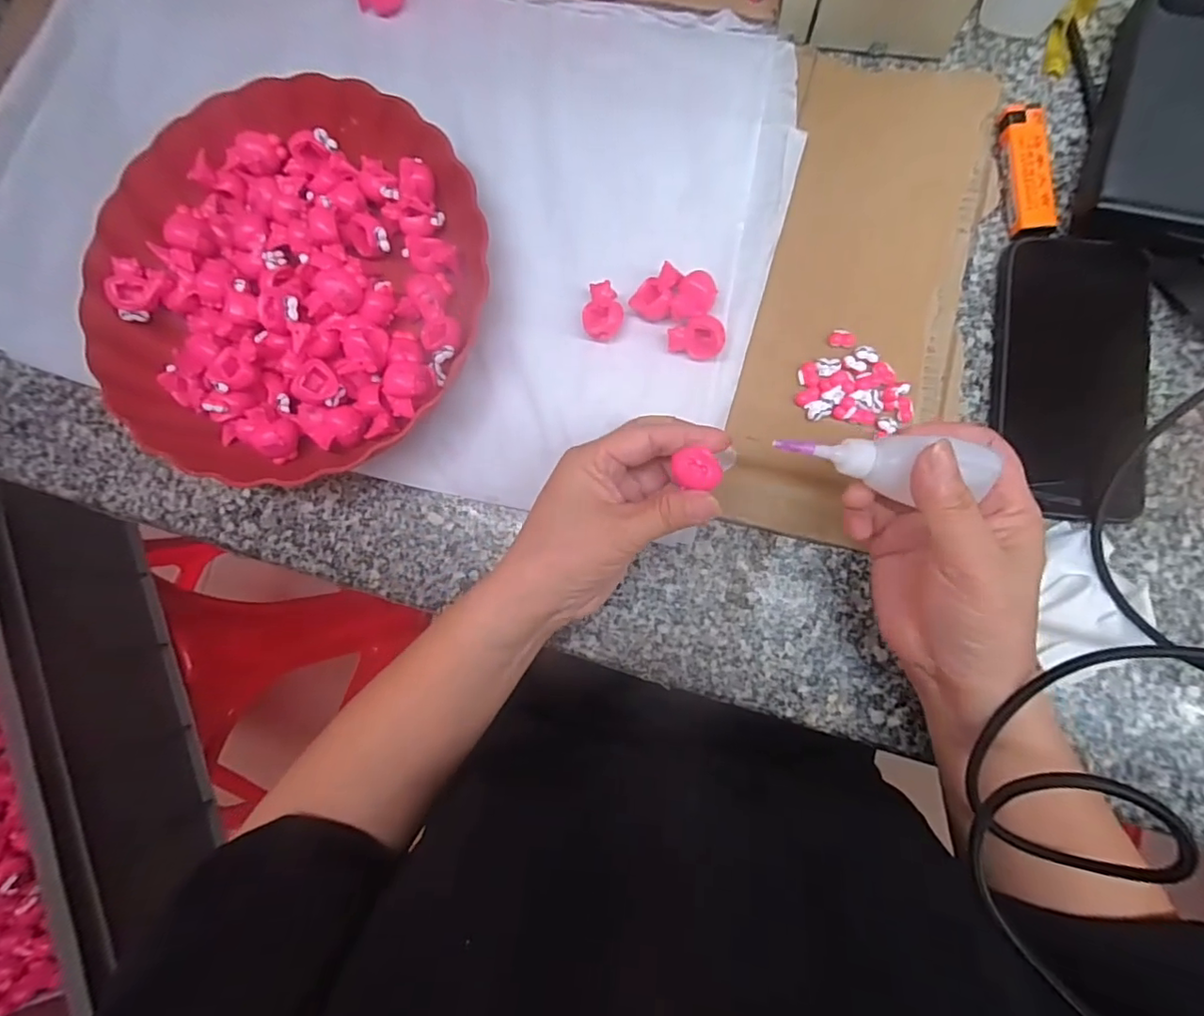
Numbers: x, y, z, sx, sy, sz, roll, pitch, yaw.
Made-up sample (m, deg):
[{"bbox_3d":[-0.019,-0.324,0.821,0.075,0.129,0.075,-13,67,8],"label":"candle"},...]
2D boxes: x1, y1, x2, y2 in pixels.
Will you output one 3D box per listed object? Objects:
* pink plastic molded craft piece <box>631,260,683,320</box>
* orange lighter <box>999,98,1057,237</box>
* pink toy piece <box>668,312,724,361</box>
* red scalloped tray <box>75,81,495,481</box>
[{"bbox_3d":[0.032,-0.128,0.337,0.024,0.021,0.030,18,87,6],"label":"pink plastic molded craft piece"},{"bbox_3d":[0.260,-0.206,0.343,0.023,0.012,0.082,-1,85,5],"label":"orange lighter"},{"bbox_3d":[0.055,-0.098,0.329,0.031,0.021,0.021,1,86,5],"label":"pink toy piece"},{"bbox_3d":[-0.193,-0.138,0.352,0.226,0.053,0.237,18,87,6],"label":"red scalloped tray"}]

